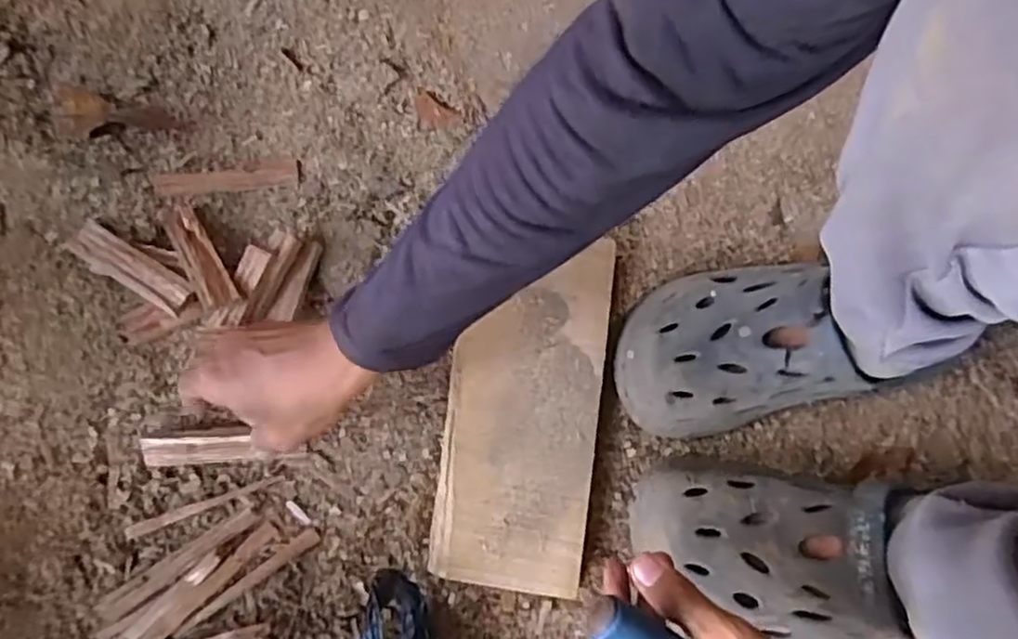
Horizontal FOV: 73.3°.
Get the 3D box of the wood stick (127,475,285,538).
[{"bbox_3d":[-0.222,0.135,0.501,0.113,0.004,0.008,-20,78,-6],"label":"wood stick"}]

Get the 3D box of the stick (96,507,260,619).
[{"bbox_3d":[-0.235,0.172,0.484,0.118,0.011,0.016,-32,80,-9],"label":"stick"}]

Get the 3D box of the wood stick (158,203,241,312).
[{"bbox_3d":[-0.243,-0.051,0.532,0.027,0.013,0.123,-35,59,-9],"label":"wood stick"}]

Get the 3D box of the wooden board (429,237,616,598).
[{"bbox_3d":[0.011,0.063,0.511,0.110,0.035,0.258,9,73,0],"label":"wooden board"}]

